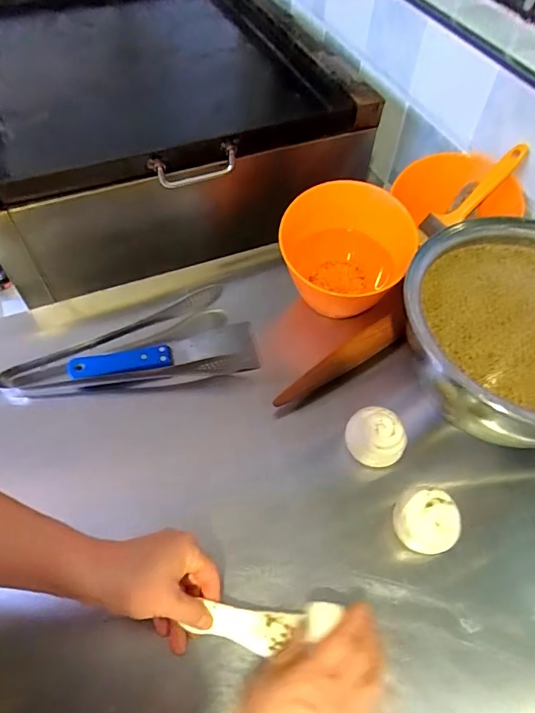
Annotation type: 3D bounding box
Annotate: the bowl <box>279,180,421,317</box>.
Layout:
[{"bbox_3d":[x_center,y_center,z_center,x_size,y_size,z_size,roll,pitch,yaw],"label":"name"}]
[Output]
[{"bbox_3d":[0.095,-0.131,0.590,0.160,0.091,0.154,1,56,-1],"label":"bowl"}]

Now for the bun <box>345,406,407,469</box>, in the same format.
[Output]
[{"bbox_3d":[0.115,0.085,0.492,0.061,0.037,0.052,32,61,19],"label":"bun"}]

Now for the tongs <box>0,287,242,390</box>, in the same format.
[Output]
[{"bbox_3d":[-0.180,-0.005,0.572,0.278,0.047,0.119,-12,57,-10],"label":"tongs"}]

